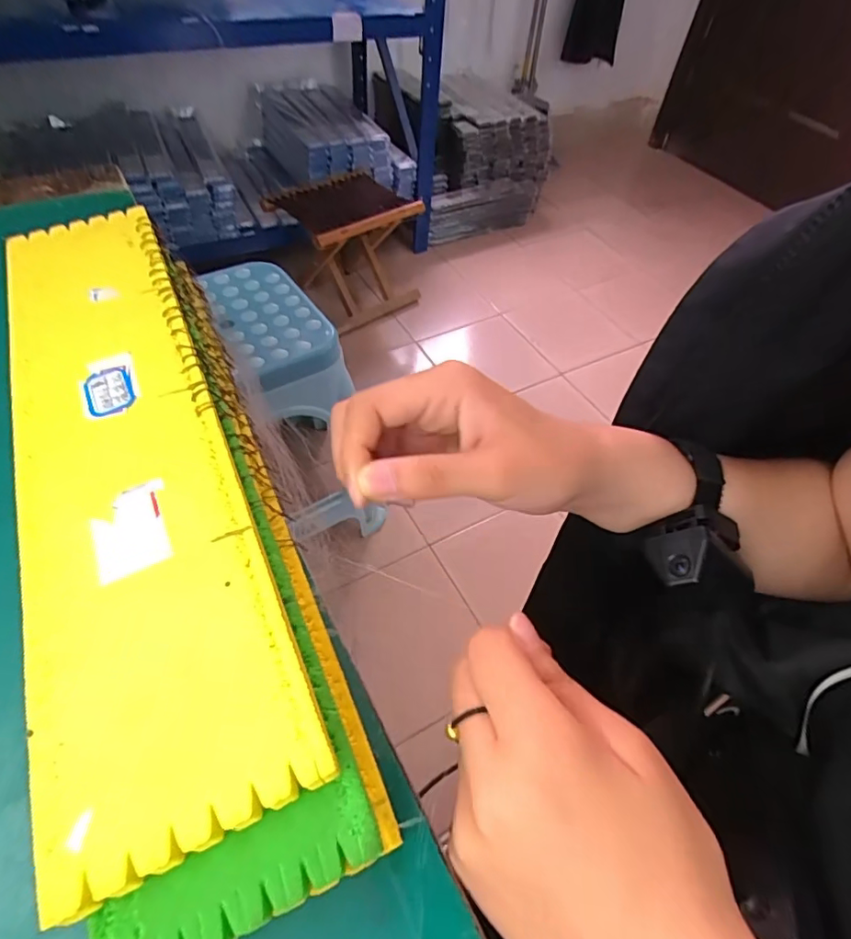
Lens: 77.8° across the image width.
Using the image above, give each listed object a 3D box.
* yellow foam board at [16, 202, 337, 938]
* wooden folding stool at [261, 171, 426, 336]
[{"bbox_3d":[-0.134,-0.021,0.230,0.080,0.011,0.332,-19,56,-19],"label":"yellow foam board"},{"bbox_3d":[-0.205,-0.617,1.497,0.360,0.300,0.295,-34,62,-28],"label":"wooden folding stool"}]

